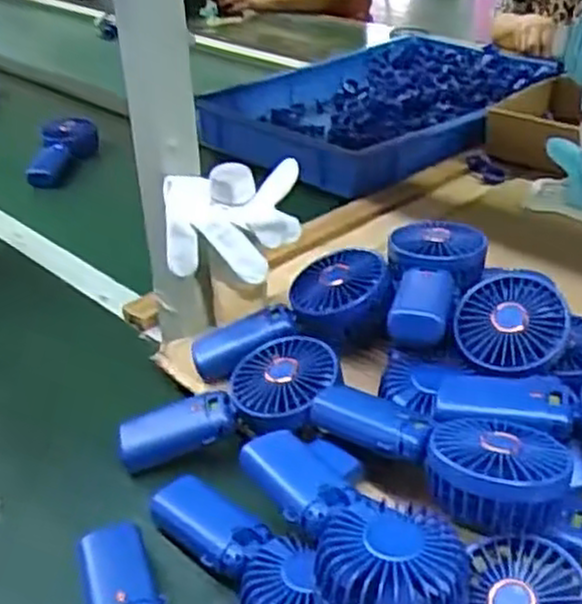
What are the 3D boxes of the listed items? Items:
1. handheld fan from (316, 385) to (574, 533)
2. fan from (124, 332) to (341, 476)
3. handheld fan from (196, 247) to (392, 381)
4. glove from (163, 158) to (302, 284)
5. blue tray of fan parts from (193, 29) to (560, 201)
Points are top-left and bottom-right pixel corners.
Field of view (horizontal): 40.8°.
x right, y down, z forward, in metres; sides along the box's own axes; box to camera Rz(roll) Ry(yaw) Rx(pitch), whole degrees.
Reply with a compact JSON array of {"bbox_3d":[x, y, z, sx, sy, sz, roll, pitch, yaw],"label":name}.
[{"bbox_3d":[0.095,0.092,0.531,0.087,0.045,0.178,-25,38,-33],"label":"handheld fan"},{"bbox_3d":[-0.048,0.083,0.622,0.181,0.034,0.089,-26,35,-3],"label":"fan"},{"bbox_3d":[0.002,0.017,0.676,0.184,0.053,0.077,-25,32,5],"label":"handheld fan"},{"bbox_3d":[-0.050,-0.068,0.656,0.109,0.095,0.038,-6,32,-7],"label":"glove"},{"bbox_3d":[0.143,-0.320,1.241,0.526,0.084,0.415,-26,39,-34],"label":"blue tray of fan parts"}]

